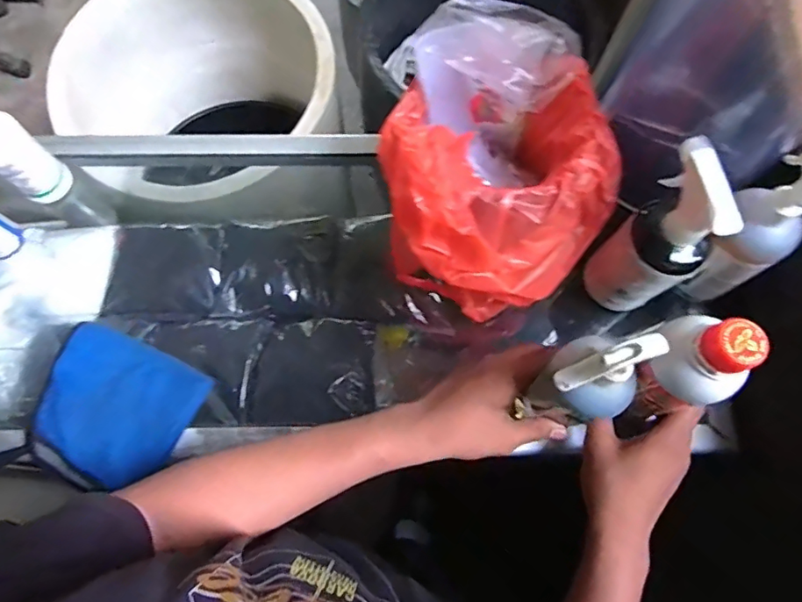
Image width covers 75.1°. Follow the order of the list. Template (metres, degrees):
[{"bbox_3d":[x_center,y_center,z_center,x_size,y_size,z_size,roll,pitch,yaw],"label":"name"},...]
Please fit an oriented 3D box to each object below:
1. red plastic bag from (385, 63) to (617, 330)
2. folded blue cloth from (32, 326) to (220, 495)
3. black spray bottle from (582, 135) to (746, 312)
[{"bbox_3d":[0.090,-0.097,0.502,0.208,0.159,0.190,-5,72,-2],"label":"red plastic bag"},{"bbox_3d":[-0.287,0.111,0.518,0.142,0.026,0.143,25,74,8],"label":"folded blue cloth"},{"bbox_3d":[0.224,-0.049,0.476,0.063,0.191,0.083,-30,75,-9],"label":"black spray bottle"}]

